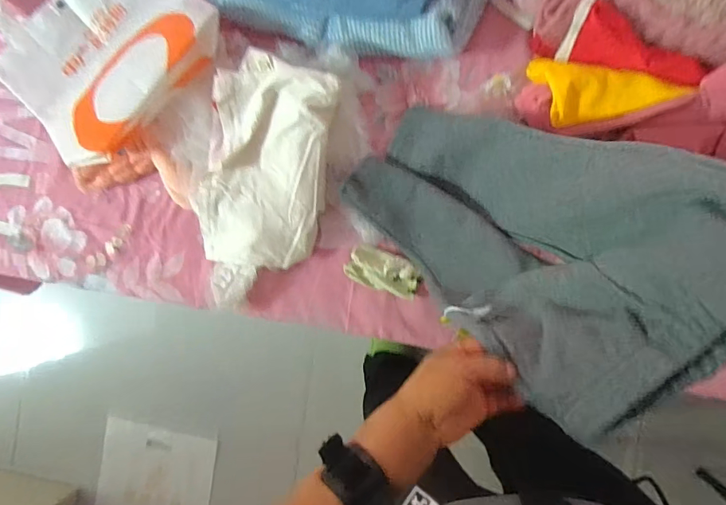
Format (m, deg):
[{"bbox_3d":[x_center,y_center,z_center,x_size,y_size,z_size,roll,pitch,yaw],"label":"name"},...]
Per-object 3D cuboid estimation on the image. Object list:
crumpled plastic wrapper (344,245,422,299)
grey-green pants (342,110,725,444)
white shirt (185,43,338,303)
[{"bbox_3d":[0.031,0.030,0.694,0.116,0.039,0.060,17,92,6],"label":"crumpled plastic wrapper"},{"bbox_3d":[0.153,-0.023,0.506,0.131,0.488,0.231,39,95,-30],"label":"grey-green pants"},{"bbox_3d":[-0.152,-0.093,0.675,0.183,0.027,0.356,17,102,-1],"label":"white shirt"}]

